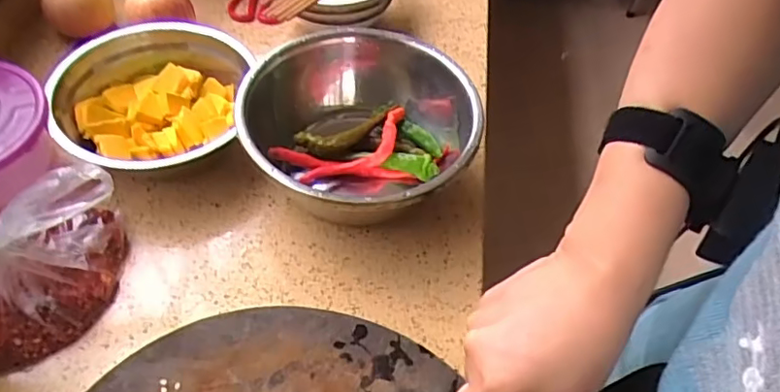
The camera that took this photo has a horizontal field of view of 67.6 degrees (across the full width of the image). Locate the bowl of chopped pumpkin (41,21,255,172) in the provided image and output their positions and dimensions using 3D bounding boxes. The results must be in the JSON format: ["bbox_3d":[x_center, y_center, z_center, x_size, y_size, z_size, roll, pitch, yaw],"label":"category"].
[{"bbox_3d":[-0.250,-0.097,0.619,0.183,0.089,0.208,3,52,-3],"label":"bowl of chopped pumpkin"}]

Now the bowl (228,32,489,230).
[{"bbox_3d":[-0.030,-0.061,0.602,0.225,0.102,0.237,2,52,-3],"label":"bowl"}]

